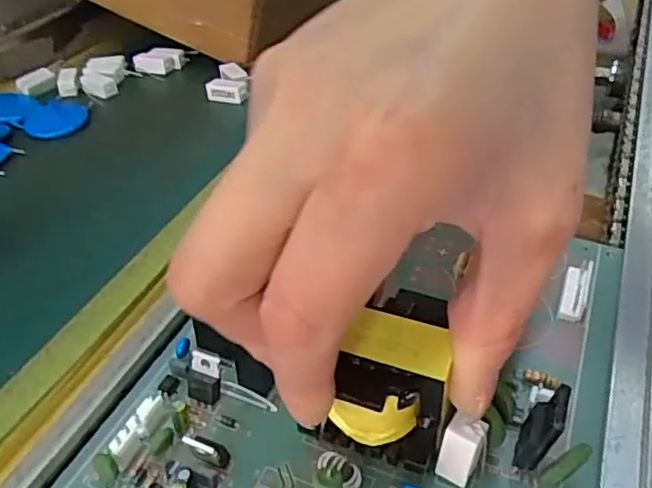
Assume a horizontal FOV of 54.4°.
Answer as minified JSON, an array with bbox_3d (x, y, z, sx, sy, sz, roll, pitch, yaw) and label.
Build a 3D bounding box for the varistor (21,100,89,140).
[{"bbox_3d":[-0.149,-0.069,0.349,0.034,0.006,0.032,-1,39,1],"label":"varistor"}]

